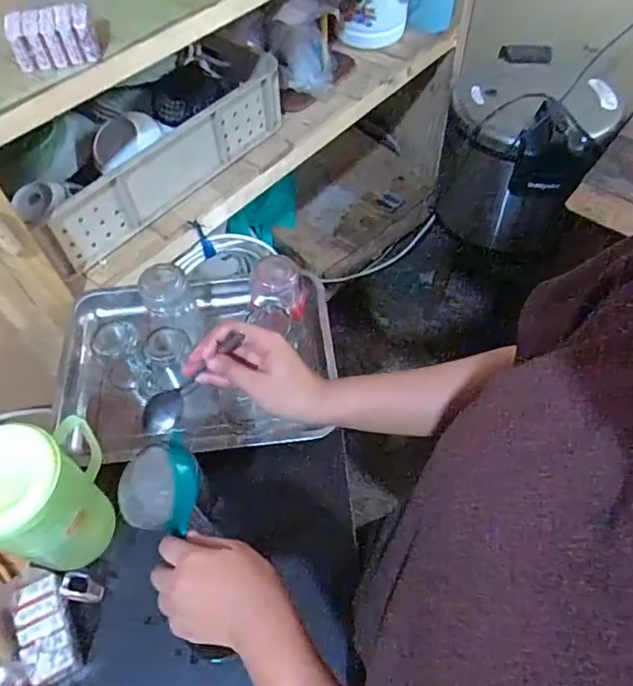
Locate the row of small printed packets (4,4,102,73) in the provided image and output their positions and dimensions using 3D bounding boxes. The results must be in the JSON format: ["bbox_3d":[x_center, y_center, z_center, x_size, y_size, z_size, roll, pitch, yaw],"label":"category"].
[{"bbox_3d":[-0.340,-0.398,0.685,0.103,0.054,0.048,-15,58,-9],"label":"row of small printed packets"}]

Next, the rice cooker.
[{"bbox_3d":[0.469,-0.442,1.267,0.322,0.338,0.308,0,57,0],"label":"rice cooker"}]

